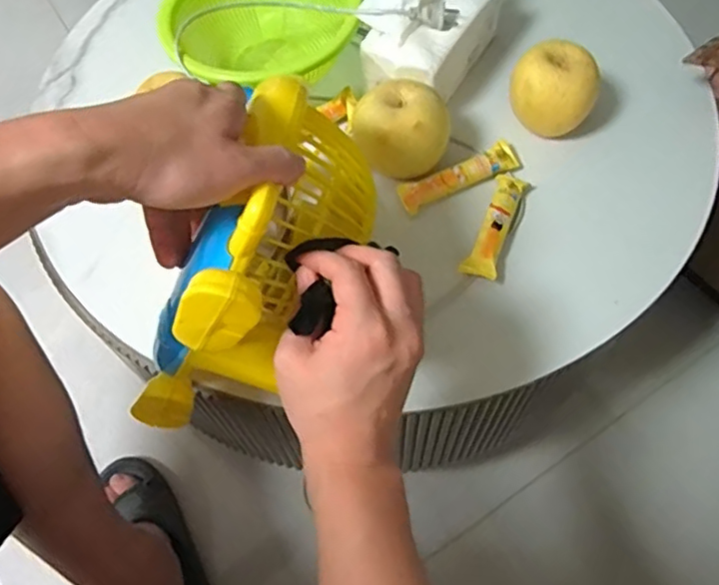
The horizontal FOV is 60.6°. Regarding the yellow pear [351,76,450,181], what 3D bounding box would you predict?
[{"bbox_3d":[0.043,-0.159,0.634,0.086,0.089,0.087,-30,65,-13],"label":"yellow pear"}]

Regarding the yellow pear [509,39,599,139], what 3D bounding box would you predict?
[{"bbox_3d":[0.205,-0.211,0.662,0.090,0.083,0.081,19,64,12],"label":"yellow pear"}]

